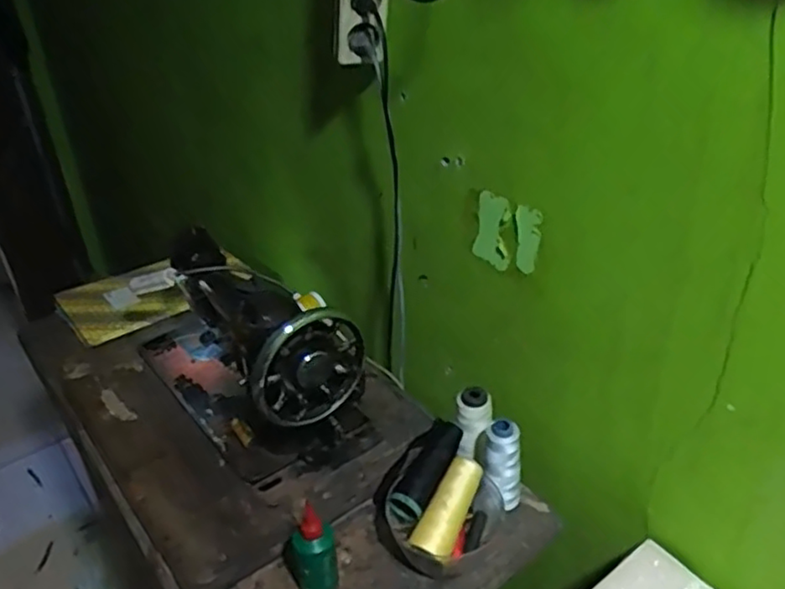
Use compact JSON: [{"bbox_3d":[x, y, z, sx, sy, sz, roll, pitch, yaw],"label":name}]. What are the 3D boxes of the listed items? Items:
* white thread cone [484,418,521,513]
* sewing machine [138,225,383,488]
[{"bbox_3d":[0.123,0.191,0.742,0.040,0.105,0.039,2,31,9],"label":"white thread cone"},{"bbox_3d":[-0.207,0.049,0.893,0.178,0.200,0.397,-27,38,-34],"label":"sewing machine"}]

